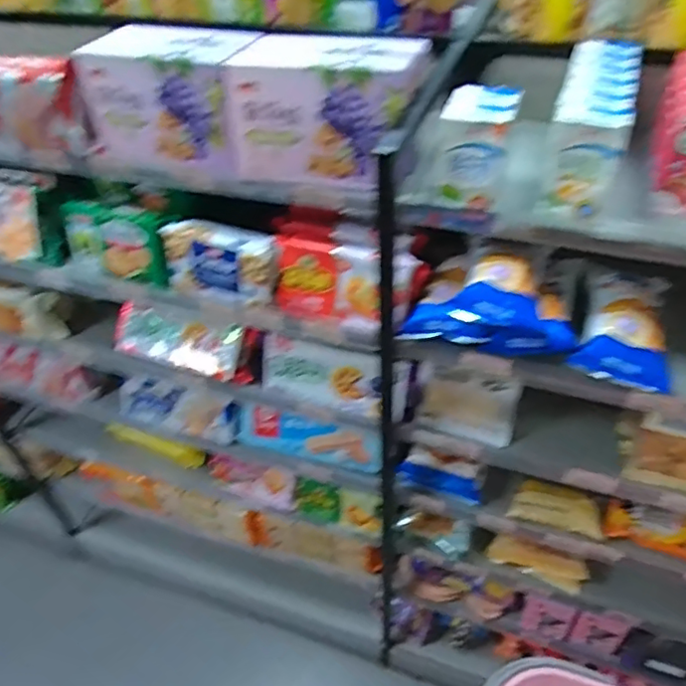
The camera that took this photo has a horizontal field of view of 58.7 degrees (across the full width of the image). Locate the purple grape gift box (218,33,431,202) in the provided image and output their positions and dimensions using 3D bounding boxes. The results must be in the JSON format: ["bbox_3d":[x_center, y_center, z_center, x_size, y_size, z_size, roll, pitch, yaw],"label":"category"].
[{"bbox_3d":[-0.017,-0.277,0.724,0.207,0.128,0.124,10,46,14],"label":"purple grape gift box"}]

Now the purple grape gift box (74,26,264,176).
[{"bbox_3d":[-0.213,-0.306,0.775,0.206,0.139,0.104,13,47,16],"label":"purple grape gift box"}]

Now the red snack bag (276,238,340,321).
[{"bbox_3d":[-0.042,-0.085,0.795,0.084,0.091,0.049,18,49,21],"label":"red snack bag"}]

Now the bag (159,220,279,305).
[{"bbox_3d":[-0.159,-0.110,0.829,0.163,0.087,0.056,15,48,18],"label":"bag"}]

